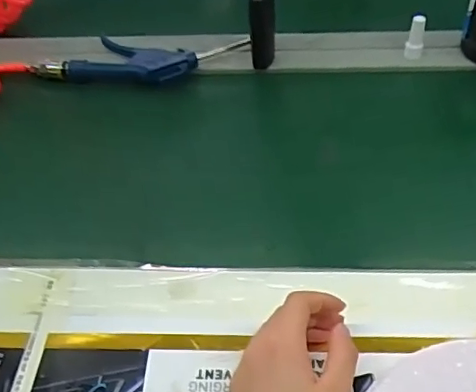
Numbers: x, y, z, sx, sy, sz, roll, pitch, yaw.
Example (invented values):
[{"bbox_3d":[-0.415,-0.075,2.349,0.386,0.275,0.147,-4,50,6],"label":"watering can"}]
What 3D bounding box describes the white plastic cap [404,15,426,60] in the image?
[{"bbox_3d":[0.211,-0.186,0.688,0.020,0.055,0.019,-2,45,2],"label":"white plastic cap"}]

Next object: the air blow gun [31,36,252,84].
[{"bbox_3d":[-0.115,-0.168,0.704,0.244,0.022,0.096,1,45,4],"label":"air blow gun"}]

